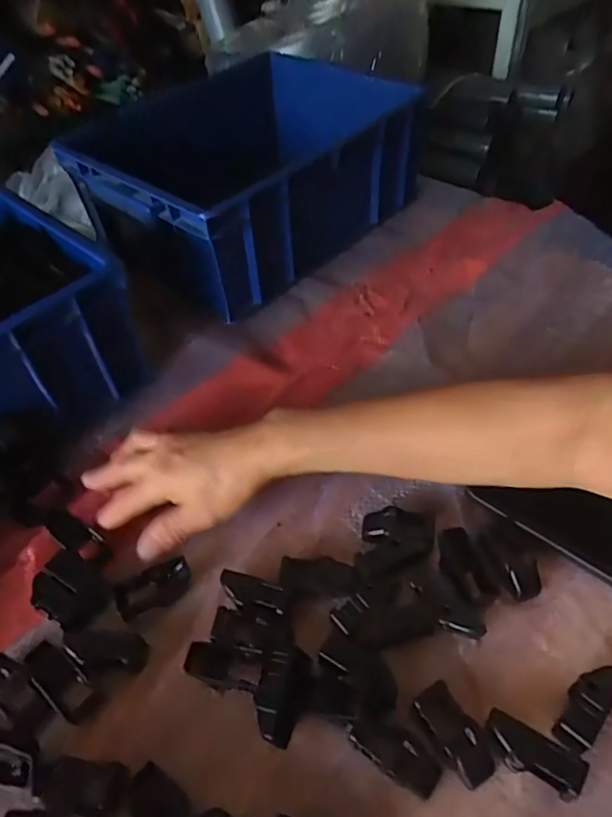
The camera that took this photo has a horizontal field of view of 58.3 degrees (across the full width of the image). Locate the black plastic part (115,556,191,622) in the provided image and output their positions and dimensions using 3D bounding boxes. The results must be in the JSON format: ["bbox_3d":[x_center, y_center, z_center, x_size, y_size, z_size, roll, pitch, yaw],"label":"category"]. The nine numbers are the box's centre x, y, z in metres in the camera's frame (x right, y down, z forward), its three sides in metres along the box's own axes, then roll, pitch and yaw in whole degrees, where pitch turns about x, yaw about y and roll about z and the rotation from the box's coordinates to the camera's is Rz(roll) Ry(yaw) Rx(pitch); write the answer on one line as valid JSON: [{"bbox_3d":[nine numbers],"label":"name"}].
[{"bbox_3d":[-0.101,0.119,0.367,0.049,0.018,0.023,-25,51,-16],"label":"black plastic part"}]

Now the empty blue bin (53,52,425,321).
[{"bbox_3d":[-0.049,-0.273,0.629,0.277,0.134,0.360,27,57,26],"label":"empty blue bin"}]

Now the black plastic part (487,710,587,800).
[{"bbox_3d":[0.119,0.181,0.291,0.048,0.022,0.020,26,55,25],"label":"black plastic part"}]

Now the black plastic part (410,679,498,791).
[{"bbox_3d":[0.082,0.179,0.302,0.026,0.019,0.048,-29,52,-20],"label":"black plastic part"}]

